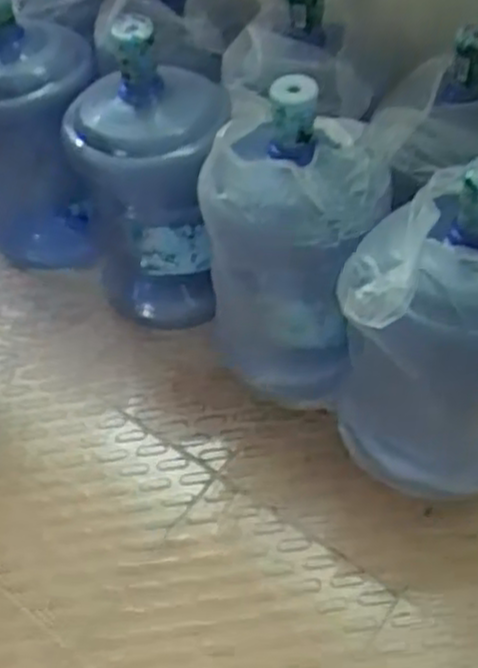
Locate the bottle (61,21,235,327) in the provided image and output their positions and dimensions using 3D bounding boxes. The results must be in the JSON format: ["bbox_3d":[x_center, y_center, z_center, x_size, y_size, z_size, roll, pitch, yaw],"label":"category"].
[{"bbox_3d":[-0.132,-0.233,1.231,0.241,0.464,0.263,-4,50,1],"label":"bottle"}]

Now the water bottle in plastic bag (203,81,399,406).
[{"bbox_3d":[0.082,-0.131,1.130,0.236,0.470,0.285,-1,50,4],"label":"water bottle in plastic bag"}]

